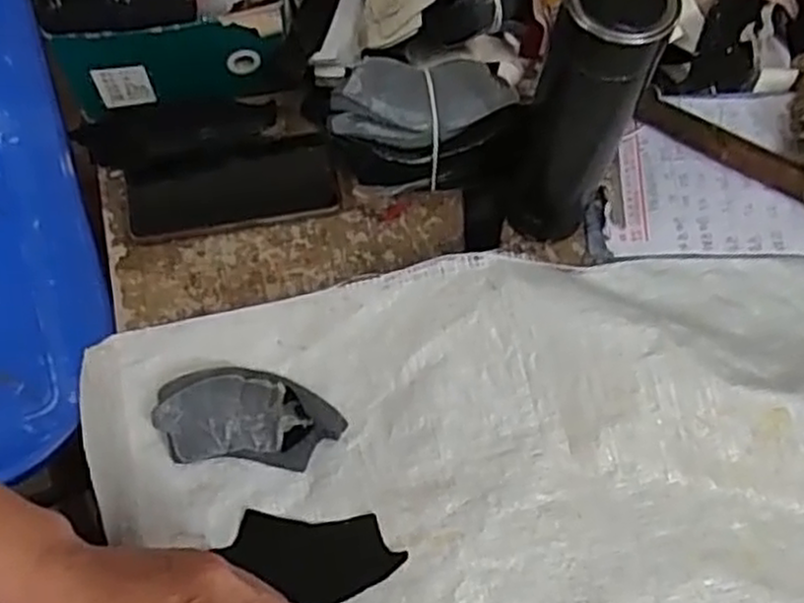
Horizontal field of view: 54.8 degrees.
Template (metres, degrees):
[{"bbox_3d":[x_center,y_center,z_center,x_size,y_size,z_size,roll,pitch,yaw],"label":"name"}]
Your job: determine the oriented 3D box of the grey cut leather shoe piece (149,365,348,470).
[{"bbox_3d":[-0.103,0.077,0.528,0.121,0.027,0.065,3,65,-1],"label":"grey cut leather shoe piece"}]

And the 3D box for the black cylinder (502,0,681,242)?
[{"bbox_3d":[0.116,-0.120,0.521,0.066,0.220,0.059,22,66,8],"label":"black cylinder"}]

